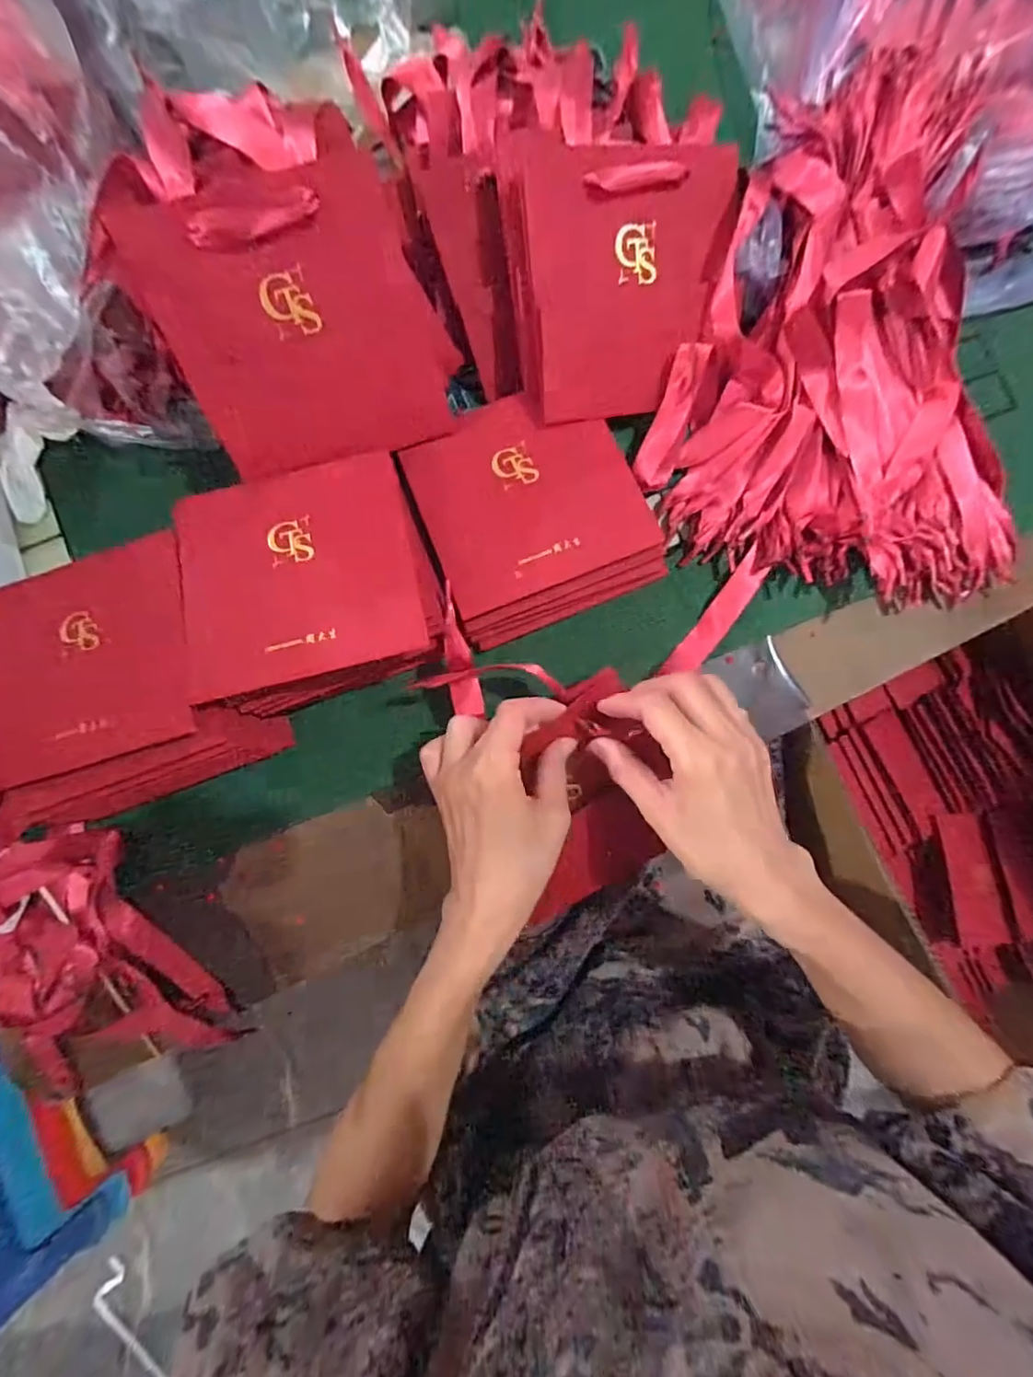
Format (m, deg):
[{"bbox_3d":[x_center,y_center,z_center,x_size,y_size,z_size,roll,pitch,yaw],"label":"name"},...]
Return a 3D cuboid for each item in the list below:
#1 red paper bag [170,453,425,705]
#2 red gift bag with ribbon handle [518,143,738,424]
[{"bbox_3d":[-0.134,-0.072,0.331,0.142,0.009,0.141,-13,74,-3],"label":"red paper bag"},{"bbox_3d":[0.074,-0.257,0.347,0.128,0.009,0.144,-8,110,-8],"label":"red gift bag with ribbon handle"}]

